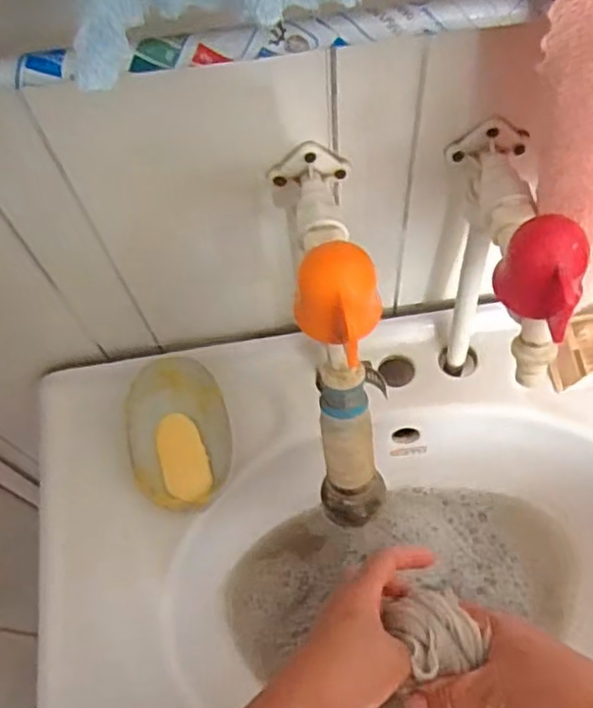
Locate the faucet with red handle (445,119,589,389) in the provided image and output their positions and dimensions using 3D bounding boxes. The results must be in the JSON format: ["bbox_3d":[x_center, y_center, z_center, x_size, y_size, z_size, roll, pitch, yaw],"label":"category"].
[{"bbox_3d":[0.113,-0.067,0.346,0.037,0.076,0.147,-5,66,1],"label":"faucet with red handle"}]

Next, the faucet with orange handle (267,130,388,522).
[{"bbox_3d":[0.022,-0.017,0.373,0.039,0.161,0.190,-9,66,-1],"label":"faucet with orange handle"}]

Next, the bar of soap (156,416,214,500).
[{"bbox_3d":[-0.088,0.080,0.517,0.035,0.006,0.067,-17,84,-3],"label":"bar of soap"}]

